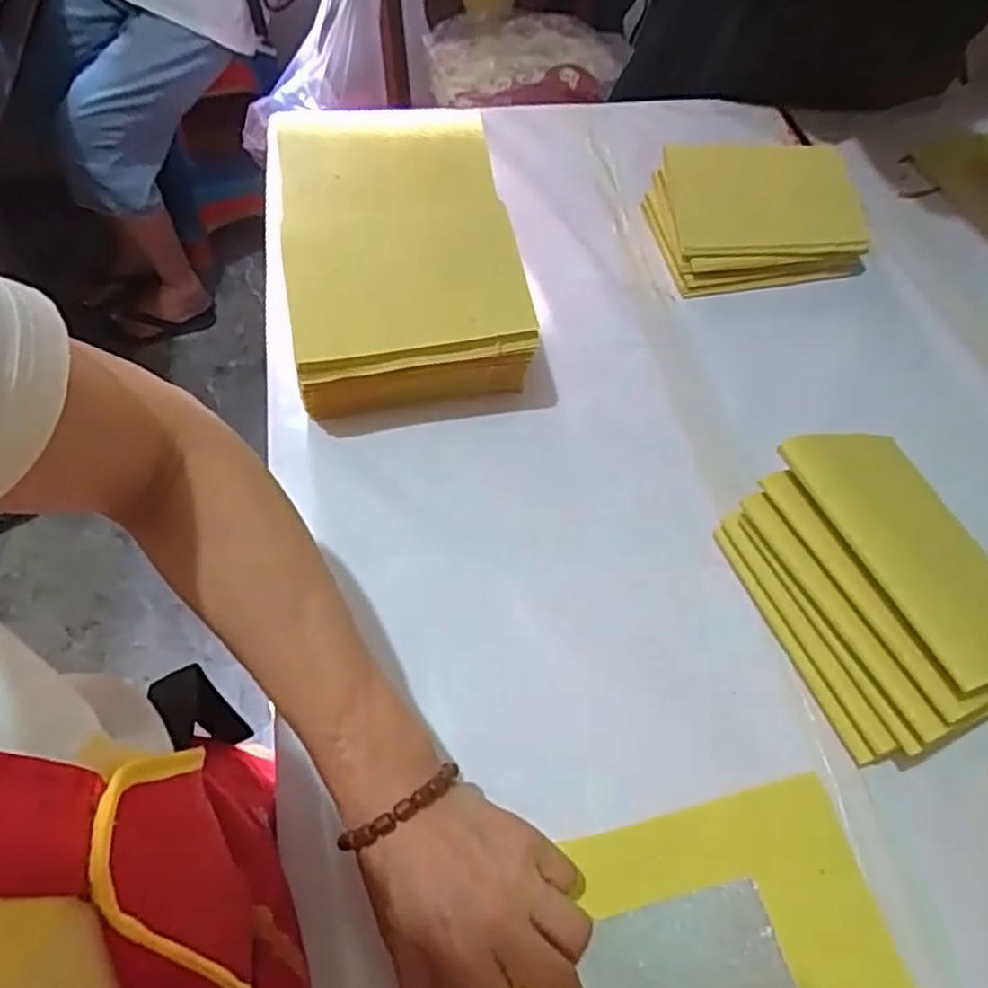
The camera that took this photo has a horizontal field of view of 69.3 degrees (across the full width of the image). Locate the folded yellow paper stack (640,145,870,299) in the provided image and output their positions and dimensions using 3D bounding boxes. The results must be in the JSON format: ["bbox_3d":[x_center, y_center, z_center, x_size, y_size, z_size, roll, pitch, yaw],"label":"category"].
[{"bbox_3d":[0.222,-0.250,0.612,0.169,0.072,0.124,-8,59,-8],"label":"folded yellow paper stack"}]

